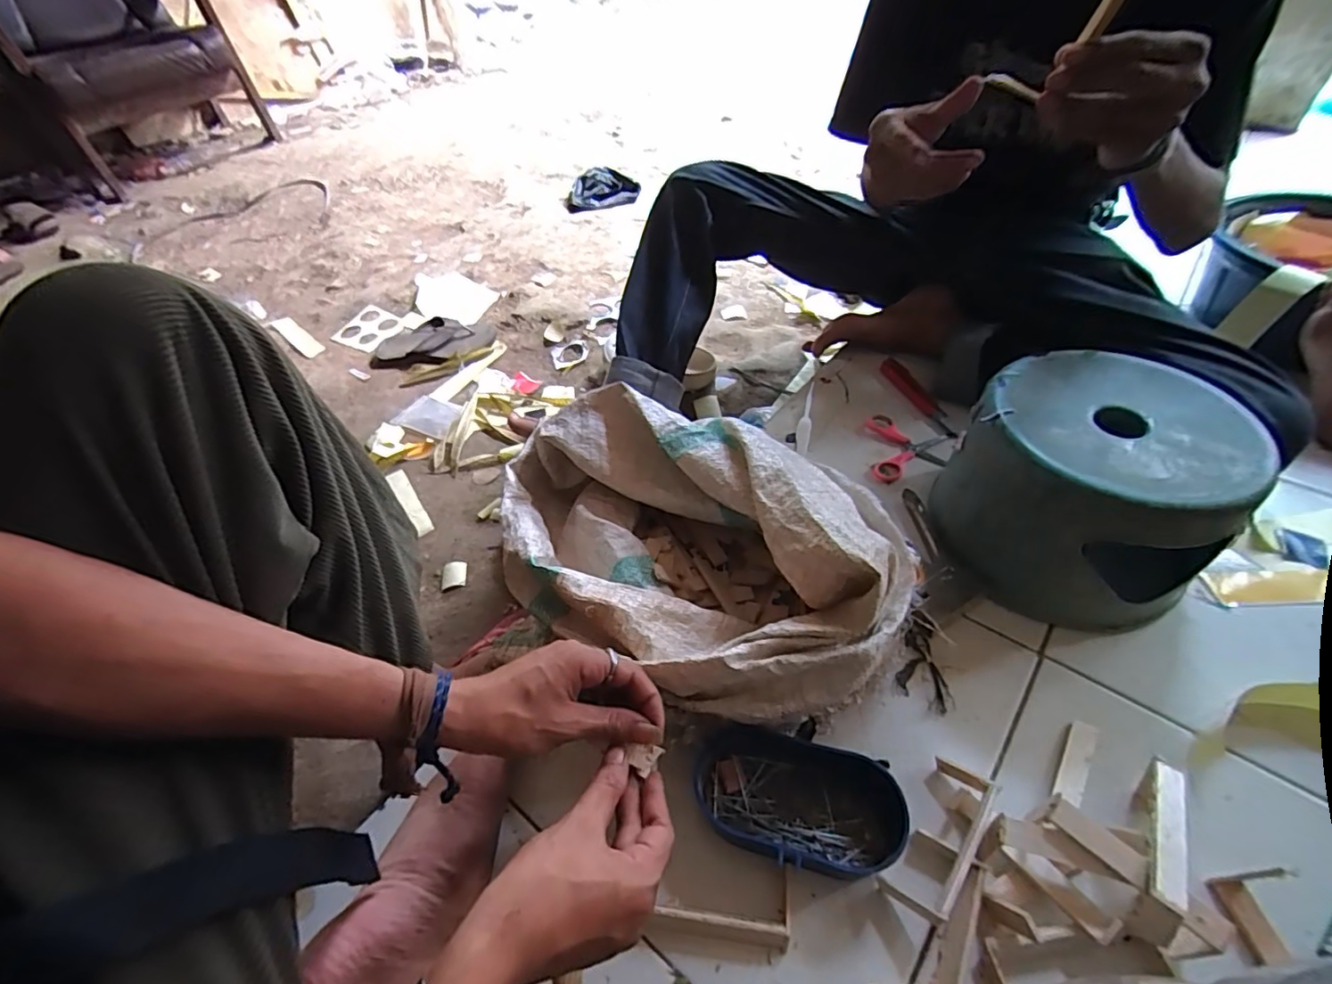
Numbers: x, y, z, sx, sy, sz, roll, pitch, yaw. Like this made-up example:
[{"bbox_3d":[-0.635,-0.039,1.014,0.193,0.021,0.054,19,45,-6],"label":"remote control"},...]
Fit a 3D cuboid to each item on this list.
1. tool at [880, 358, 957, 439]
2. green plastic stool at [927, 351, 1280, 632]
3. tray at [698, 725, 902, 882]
[{"bbox_3d":[0.360,-0.137,0.810,0.034,0.008,0.170,-15,48,-10],"label":"tool"},{"bbox_3d":[0.412,-0.005,0.577,0.217,0.165,0.224,25,53,24],"label":"green plastic stool"},{"bbox_3d":[0.104,0.245,0.453,0.159,0.044,0.085,9,48,12],"label":"tray"}]

